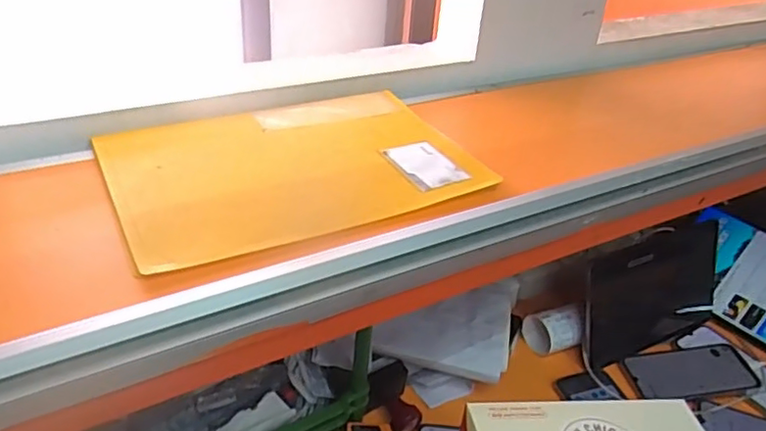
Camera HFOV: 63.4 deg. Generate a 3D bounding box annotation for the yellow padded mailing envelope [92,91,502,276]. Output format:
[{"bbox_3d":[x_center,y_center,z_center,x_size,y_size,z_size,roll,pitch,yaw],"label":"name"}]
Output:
[{"bbox_3d":[-0.086,-0.055,0.624,0.346,0.010,0.227,-14,38,-26],"label":"yellow padded mailing envelope"}]

